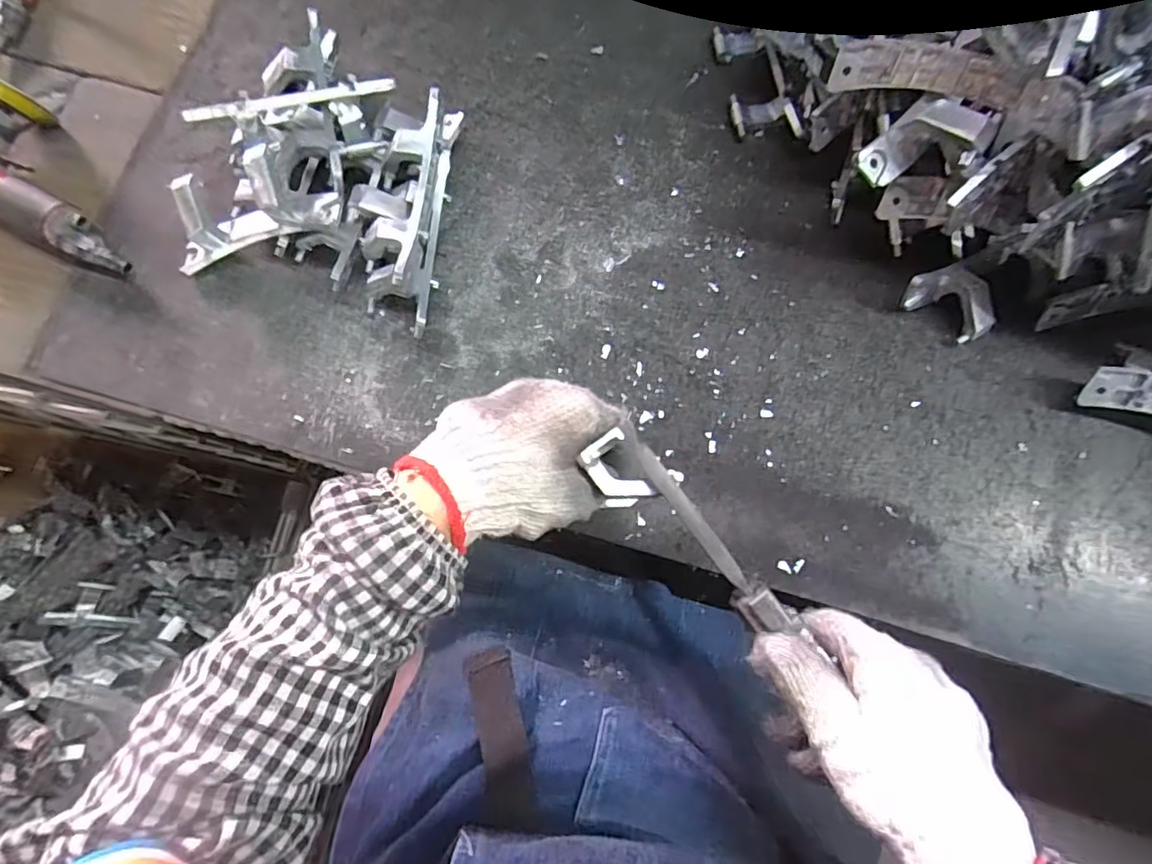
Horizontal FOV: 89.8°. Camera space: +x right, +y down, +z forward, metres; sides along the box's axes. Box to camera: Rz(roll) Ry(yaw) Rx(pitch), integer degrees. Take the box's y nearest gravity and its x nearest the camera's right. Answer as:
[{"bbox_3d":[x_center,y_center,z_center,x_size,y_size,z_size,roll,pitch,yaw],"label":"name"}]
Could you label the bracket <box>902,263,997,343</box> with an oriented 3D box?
[{"bbox_3d":[0.283,-0.095,0.438,0.049,0.028,0.059,-30,80,-6],"label":"bracket"}]

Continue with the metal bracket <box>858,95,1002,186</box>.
[{"bbox_3d":[0.227,-0.189,0.375,0.075,0.024,0.044,-15,76,31],"label":"metal bracket"}]

